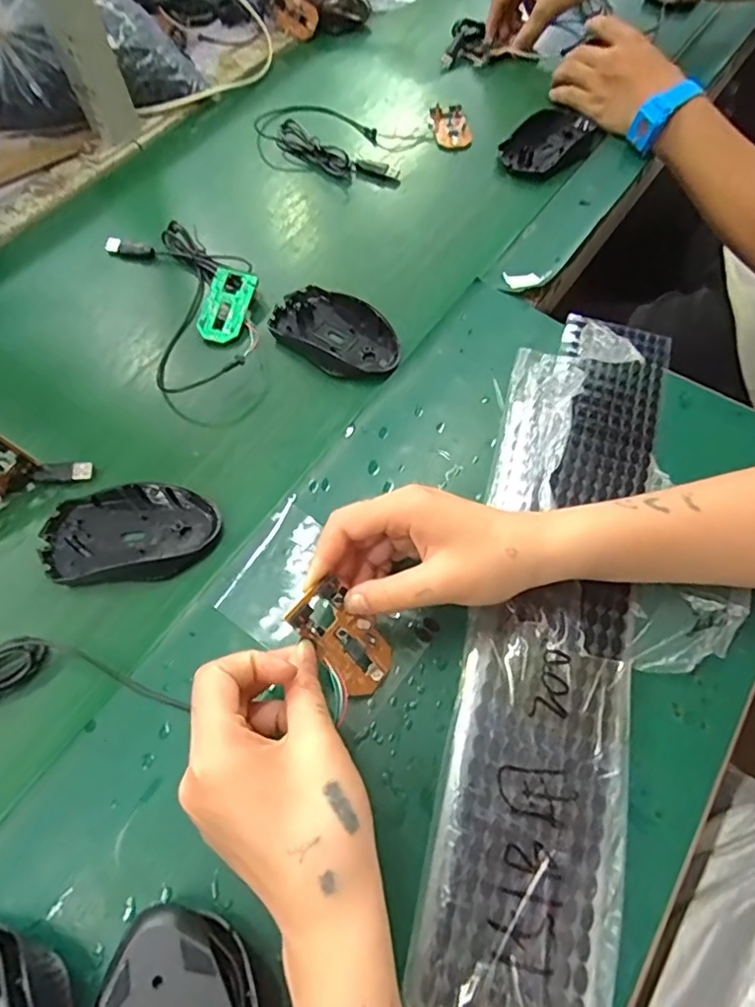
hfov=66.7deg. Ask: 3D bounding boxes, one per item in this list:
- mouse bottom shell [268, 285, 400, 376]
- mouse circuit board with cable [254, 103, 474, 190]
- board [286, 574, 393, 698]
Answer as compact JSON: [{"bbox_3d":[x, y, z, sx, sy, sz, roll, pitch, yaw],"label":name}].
[{"bbox_3d":[-0.036,-0.140,0.465,0.069,0.024,0.113,-42,66,-18],"label":"mouse bottom shell"},{"bbox_3d":[-0.017,-0.384,0.599,0.221,0.019,0.133,4,61,7],"label":"mouse circuit board with cable"},{"bbox_3d":[-0.019,0.076,0.321,0.067,0.012,0.034,49,67,-19],"label":"board"}]

